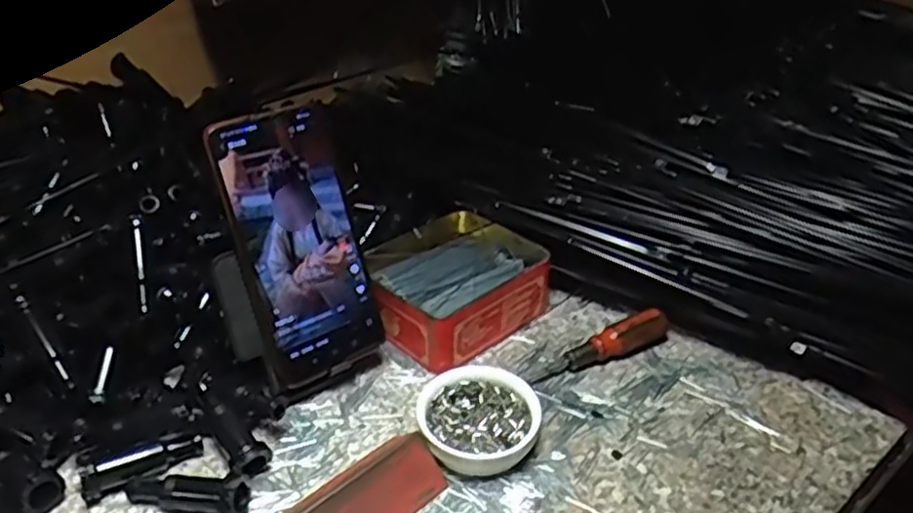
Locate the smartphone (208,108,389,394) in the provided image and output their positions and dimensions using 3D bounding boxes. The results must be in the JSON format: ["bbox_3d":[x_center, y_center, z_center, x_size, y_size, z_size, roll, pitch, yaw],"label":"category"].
[{"bbox_3d":[-0.098,-0.008,0.457,0.080,0.165,0.009,-22,15,-30],"label":"smartphone"}]

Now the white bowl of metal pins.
[{"bbox_3d":[0.013,0.096,0.441,0.069,0.022,0.067,0,33,0],"label":"white bowl of metal pins"}]

